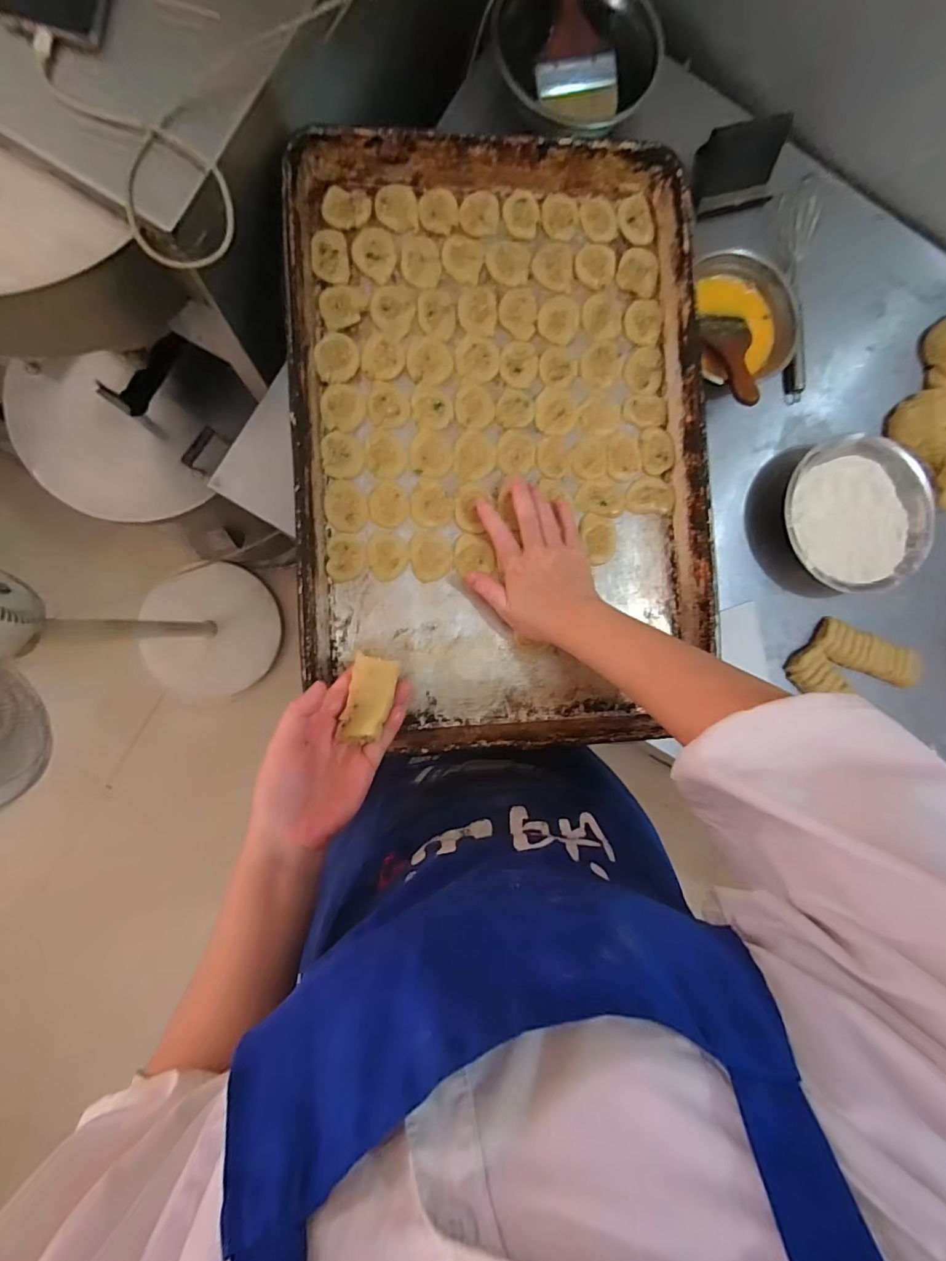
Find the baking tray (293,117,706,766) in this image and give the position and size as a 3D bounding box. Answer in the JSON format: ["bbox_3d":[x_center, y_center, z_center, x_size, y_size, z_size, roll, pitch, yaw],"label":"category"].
[{"bbox_3d":[0.029,-0.189,0.494,0.395,0.045,0.590,-2,89,-6],"label":"baking tray"}]

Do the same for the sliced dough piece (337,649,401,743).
[{"bbox_3d":[-0.086,0.056,0.400,0.039,0.008,0.067,5,72,23],"label":"sliced dough piece"}]

